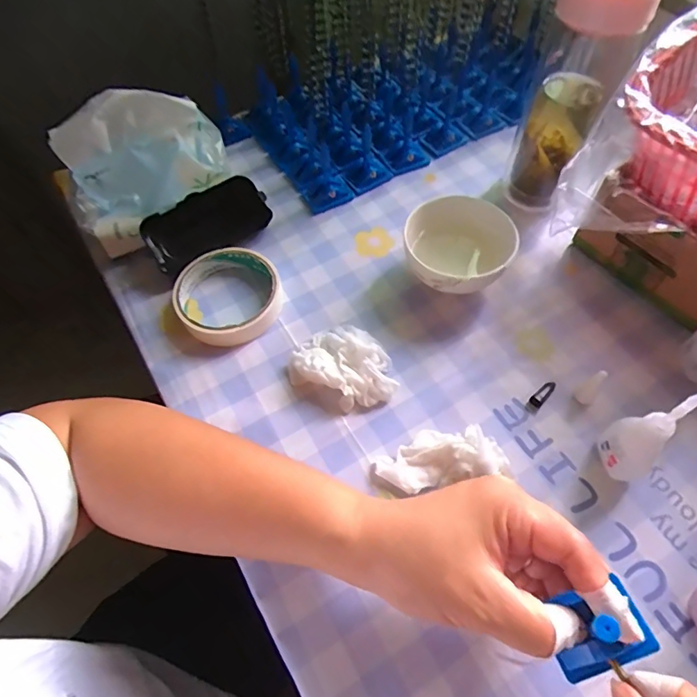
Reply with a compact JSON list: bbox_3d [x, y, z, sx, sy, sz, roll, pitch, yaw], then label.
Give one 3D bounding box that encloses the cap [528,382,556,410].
[{"bbox_3d":[0.145,0.033,0.354,0.009,0.008,0.023,40,68,23],"label":"cap"}]

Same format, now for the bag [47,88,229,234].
[{"bbox_3d":[-0.185,-0.177,0.425,0.136,0.060,0.102,-20,60,-10],"label":"bag"}]

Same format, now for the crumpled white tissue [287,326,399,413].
[{"bbox_3d":[0.000,0.011,0.364,0.080,0.020,0.063,26,63,17],"label":"crumpled white tissue"}]

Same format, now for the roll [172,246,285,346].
[{"bbox_3d":[-0.100,-0.046,0.399,0.085,0.024,0.087,-1,59,2],"label":"roll"}]

